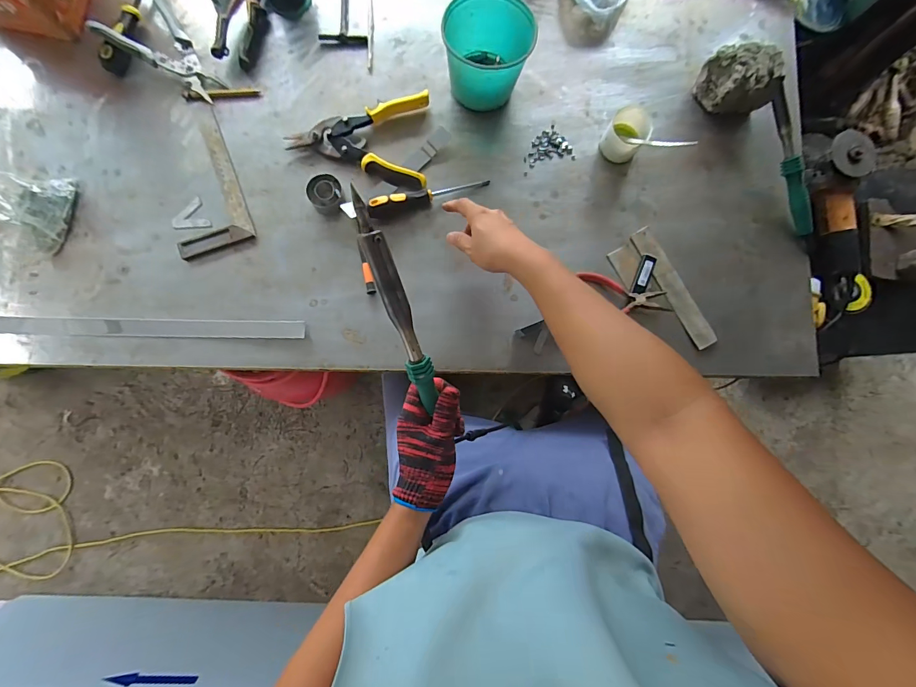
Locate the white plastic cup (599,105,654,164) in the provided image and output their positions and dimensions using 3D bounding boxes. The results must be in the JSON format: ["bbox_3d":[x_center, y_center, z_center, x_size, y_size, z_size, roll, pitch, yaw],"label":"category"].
[{"bbox_3d":[0.273,-0.339,0.641,0.062,0.052,0.069,29,83,0],"label":"white plastic cup"}]

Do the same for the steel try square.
[{"bbox_3d":[-0.404,-0.262,0.612,0.110,0.011,0.246,-19,86,-5],"label":"steel try square"}]

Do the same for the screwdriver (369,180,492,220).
[{"bbox_3d":[-0.046,-0.236,0.621,0.194,0.037,0.027,-20,86,-5],"label":"screwdriver"}]

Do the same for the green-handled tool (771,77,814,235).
[{"bbox_3d":[0.542,-0.294,0.634,0.025,0.025,0.237,-21,101,-5],"label":"green-handled tool"}]

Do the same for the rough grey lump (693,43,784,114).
[{"bbox_3d":[0.460,-0.431,0.648,0.109,0.076,0.090,4,84,-3],"label":"rough grey lump"}]

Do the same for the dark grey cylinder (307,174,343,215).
[{"bbox_3d":[-0.207,-0.232,0.614,0.052,0.020,0.062,-5,84,-4],"label":"dark grey cylinder"}]

